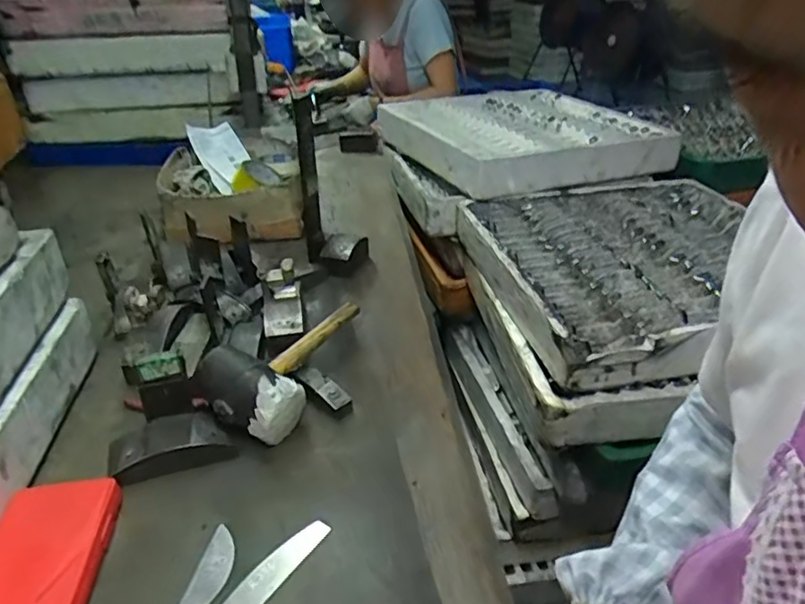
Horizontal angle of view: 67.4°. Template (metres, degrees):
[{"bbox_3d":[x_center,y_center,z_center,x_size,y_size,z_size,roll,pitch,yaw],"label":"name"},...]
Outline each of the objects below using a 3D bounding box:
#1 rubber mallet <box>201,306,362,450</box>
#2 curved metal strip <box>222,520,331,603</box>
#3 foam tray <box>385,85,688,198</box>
[{"bbox_3d":[-0.139,0.066,0.733,0.114,0.082,0.234,12,33,19],"label":"rubber mallet"},{"bbox_3d":[-0.123,0.243,0.518,0.030,0.004,0.155,20,36,29],"label":"curved metal strip"},{"bbox_3d":[0.280,-0.450,1.589,0.602,0.091,0.680,-13,33,-18],"label":"foam tray"}]

